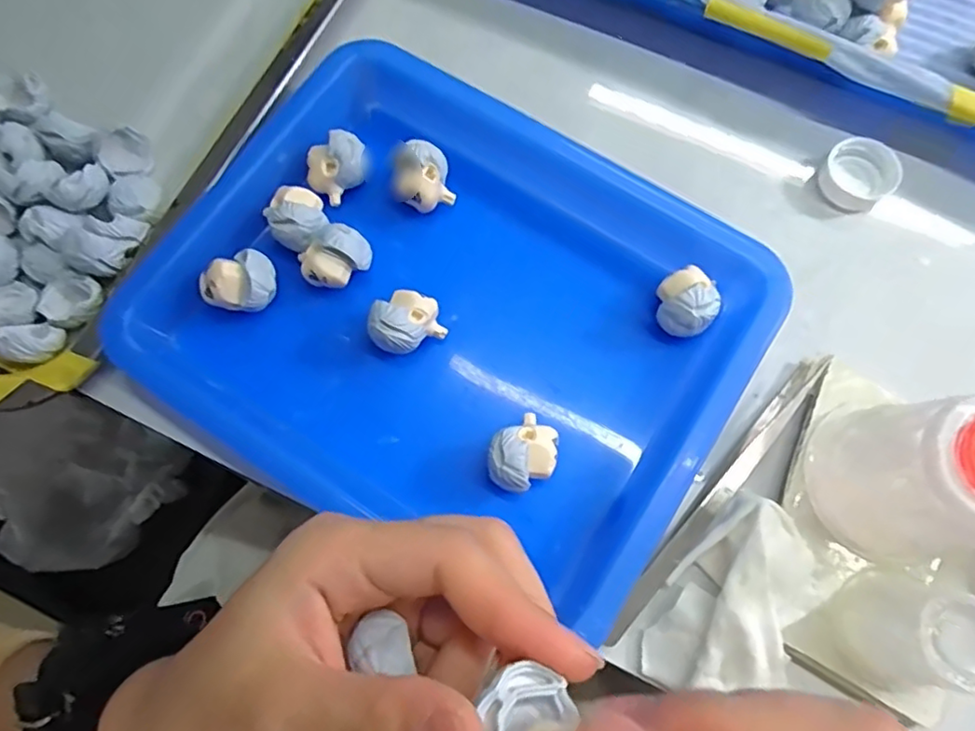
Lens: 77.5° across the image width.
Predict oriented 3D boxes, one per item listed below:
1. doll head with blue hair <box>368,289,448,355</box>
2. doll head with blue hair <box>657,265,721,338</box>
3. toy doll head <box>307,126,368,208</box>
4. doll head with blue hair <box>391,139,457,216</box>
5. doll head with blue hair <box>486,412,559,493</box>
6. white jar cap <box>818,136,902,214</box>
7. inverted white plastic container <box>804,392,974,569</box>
[{"bbox_3d":[-0.032,-0.016,0.242,0.028,0.025,0.021,-36,76,-8],"label":"doll head with blue hair"},{"bbox_3d":[0.078,-0.025,0.241,0.021,0.023,0.026,-3,73,1],"label":"doll head with blue hair"},{"bbox_3d":[-0.065,-0.086,0.260,0.026,0.022,0.020,-39,76,-9],"label":"toy doll head"},{"bbox_3d":[-0.028,-0.078,0.257,0.024,0.024,0.021,-16,74,-3],"label":"doll head with blue hair"},{"bbox_3d":[0.013,0.034,0.227,0.028,0.026,0.021,-34,75,-8],"label":"doll head with blue hair"},{"bbox_3d":[0.164,-0.085,0.269,0.031,0.011,0.029,0,73,2],"label":"white jar cap"},{"bbox_3d":[0.140,0.035,0.199,0.045,0.067,0.047,0,73,2],"label":"inverted white plastic container"}]

